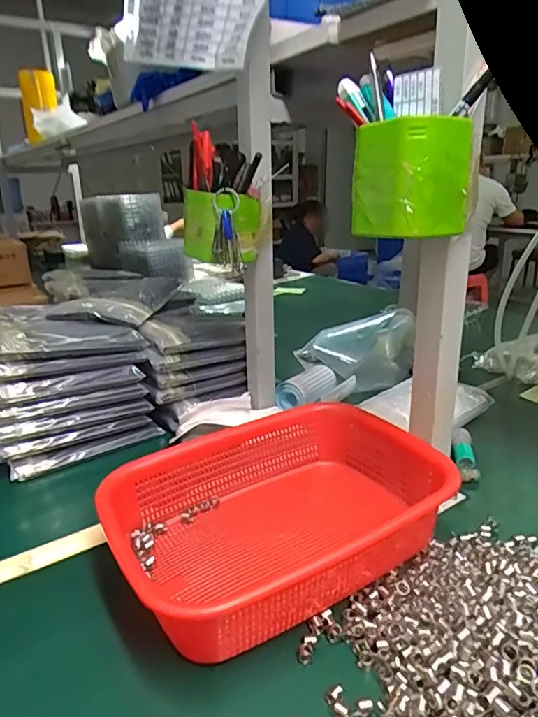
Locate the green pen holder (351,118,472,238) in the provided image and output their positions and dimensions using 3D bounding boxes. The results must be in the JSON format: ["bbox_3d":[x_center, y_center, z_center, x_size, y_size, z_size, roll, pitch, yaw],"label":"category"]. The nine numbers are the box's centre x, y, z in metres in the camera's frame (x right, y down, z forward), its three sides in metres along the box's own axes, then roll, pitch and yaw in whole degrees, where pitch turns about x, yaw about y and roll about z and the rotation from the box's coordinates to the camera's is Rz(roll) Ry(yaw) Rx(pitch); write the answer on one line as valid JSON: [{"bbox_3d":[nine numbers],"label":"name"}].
[{"bbox_3d":[0.108,-0.136,0.387,0.062,0.079,0.065,-12,22,-30],"label":"green pen holder"}]

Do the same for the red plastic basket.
[{"bbox_3d":[0.010,0.136,0.453,0.281,0.085,0.208,-11,21,-29],"label":"red plastic basket"}]

